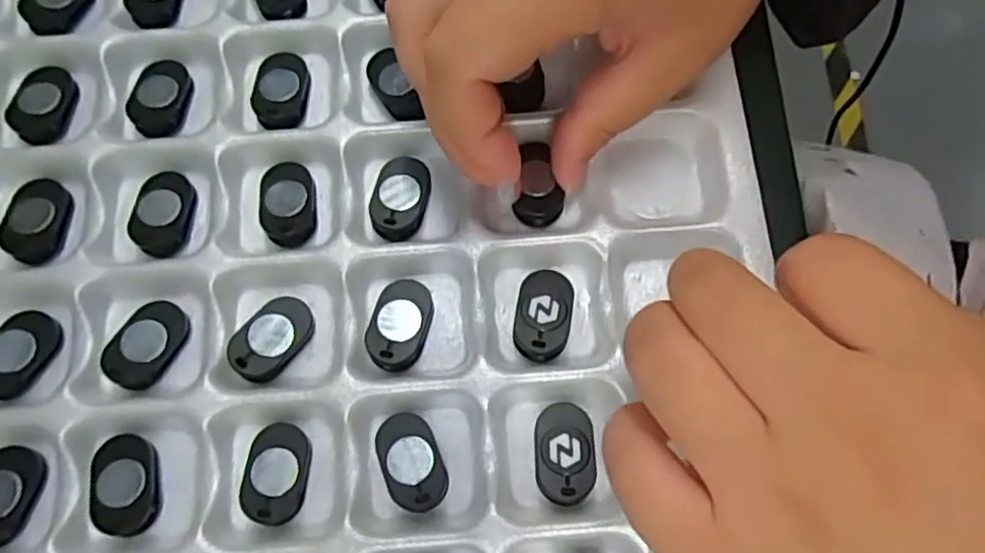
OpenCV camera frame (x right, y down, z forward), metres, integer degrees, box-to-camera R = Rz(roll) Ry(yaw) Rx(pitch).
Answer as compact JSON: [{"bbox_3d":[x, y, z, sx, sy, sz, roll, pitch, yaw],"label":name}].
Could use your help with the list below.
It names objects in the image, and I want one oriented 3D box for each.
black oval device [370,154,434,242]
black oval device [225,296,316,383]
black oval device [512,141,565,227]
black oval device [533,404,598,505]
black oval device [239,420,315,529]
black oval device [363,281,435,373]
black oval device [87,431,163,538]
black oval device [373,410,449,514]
[{"bbox_3d":[-0.031,-0.027,0.233,0.018,0.006,0.029,11,73,2],"label":"black oval device"},{"bbox_3d":[-0.070,0.019,0.218,0.018,0.007,0.028,34,75,9],"label":"black oval device"},{"bbox_3d":[0.015,-0.033,0.233,0.016,0.009,0.030,-2,74,-2],"label":"black oval device"},{"bbox_3d":[0.022,0.053,0.208,0.017,0.007,0.029,-3,73,-2],"label":"black oval device"},{"bbox_3d":[-0.065,0.059,0.206,0.019,0.007,0.028,7,73,1],"label":"black oval device"},{"bbox_3d":[-0.029,0.015,0.219,0.018,0.004,0.030,15,73,4],"label":"black oval device"},{"bbox_3d":[-0.110,0.062,0.205,0.017,0.007,0.029,-14,74,-5],"label":"black oval device"},{"bbox_3d":[-0.025,0.055,0.207,0.017,0.006,0.029,-20,74,-7],"label":"black oval device"}]

